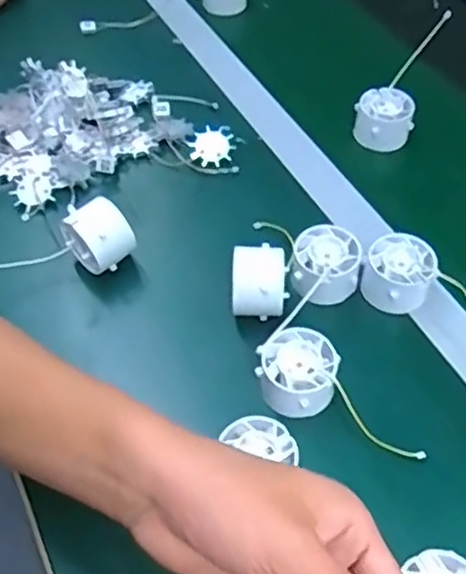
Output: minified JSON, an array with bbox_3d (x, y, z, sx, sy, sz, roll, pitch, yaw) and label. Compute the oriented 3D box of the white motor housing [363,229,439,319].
[{"bbox_3d":[0.124,-0.008,0.498,0.048,0.040,0.049,0,53,0],"label":"white motor housing"}]

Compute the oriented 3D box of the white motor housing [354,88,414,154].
[{"bbox_3d":[0.141,-0.156,0.621,0.052,0.040,0.052,7,53,6],"label":"white motor housing"}]

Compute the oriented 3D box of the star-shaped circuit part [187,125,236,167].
[{"bbox_3d":[-0.019,-0.126,0.602,0.040,0.011,0.039,1,74,-11],"label":"star-shaped circuit part"}]

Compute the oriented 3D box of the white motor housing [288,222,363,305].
[{"bbox_3d":[0.071,-0.016,0.502,0.047,0.037,0.055,11,54,9],"label":"white motor housing"}]

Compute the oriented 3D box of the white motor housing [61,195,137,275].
[{"bbox_3d":[-0.104,-0.039,0.512,0.044,0.054,0.044,-28,58,-19],"label":"white motor housing"}]

